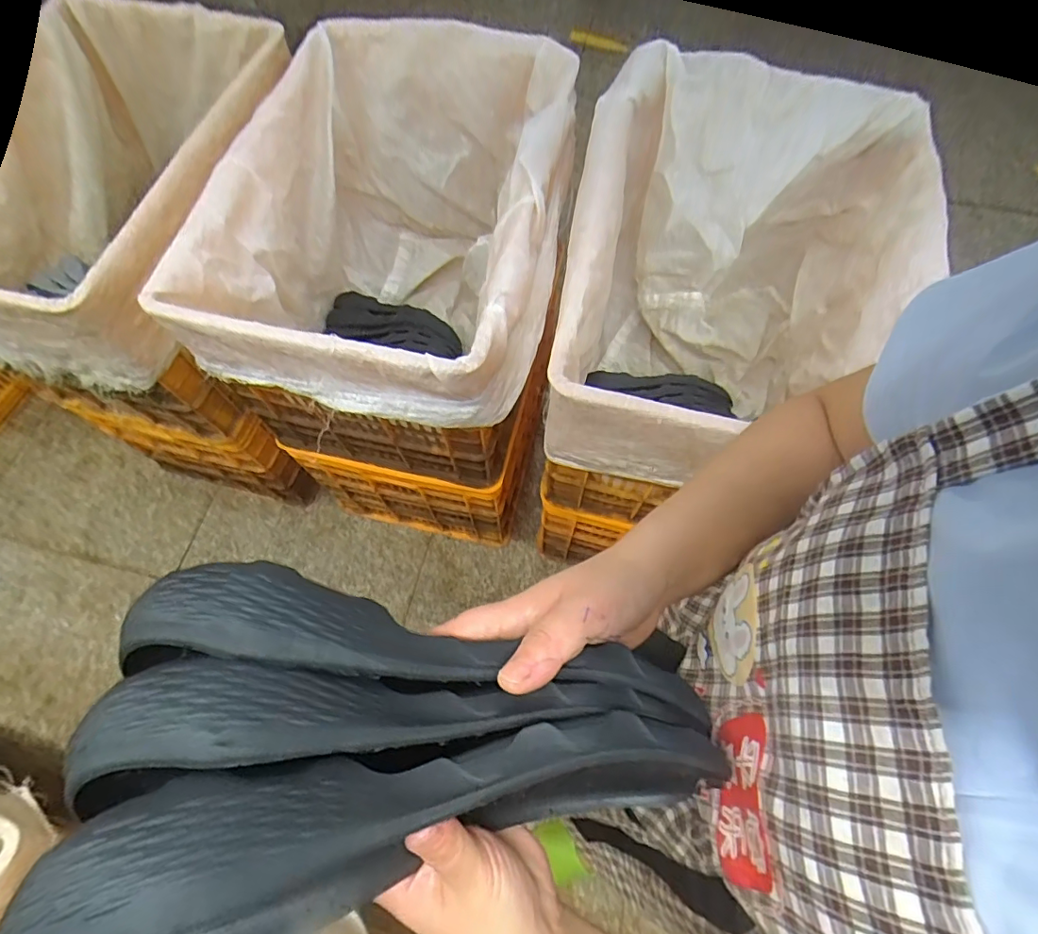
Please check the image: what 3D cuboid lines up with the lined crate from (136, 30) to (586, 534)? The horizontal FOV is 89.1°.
[{"bbox_3d":[-0.178,-0.301,1.110,0.502,0.741,0.705,10,67,5],"label":"lined crate"}]

